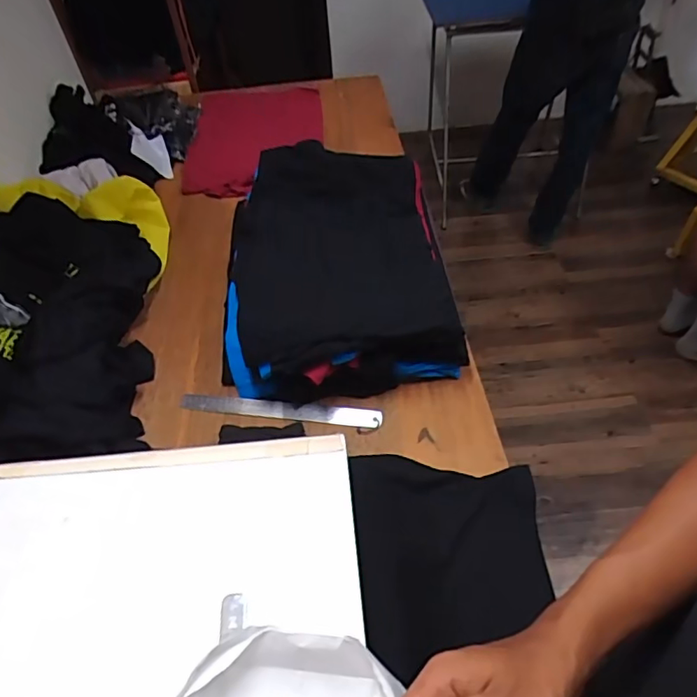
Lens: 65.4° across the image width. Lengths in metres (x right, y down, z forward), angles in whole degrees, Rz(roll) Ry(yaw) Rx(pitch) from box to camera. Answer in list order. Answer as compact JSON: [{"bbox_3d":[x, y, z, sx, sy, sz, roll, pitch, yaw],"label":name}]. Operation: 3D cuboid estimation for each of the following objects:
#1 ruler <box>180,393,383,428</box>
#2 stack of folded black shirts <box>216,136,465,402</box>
[{"bbox_3d":[-0.110,0.097,0.864,0.321,0.009,0.033,5,61,8],"label":"ruler"},{"bbox_3d":[-0.028,-0.153,0.953,0.375,0.166,0.479,-6,48,0],"label":"stack of folded black shirts"}]

